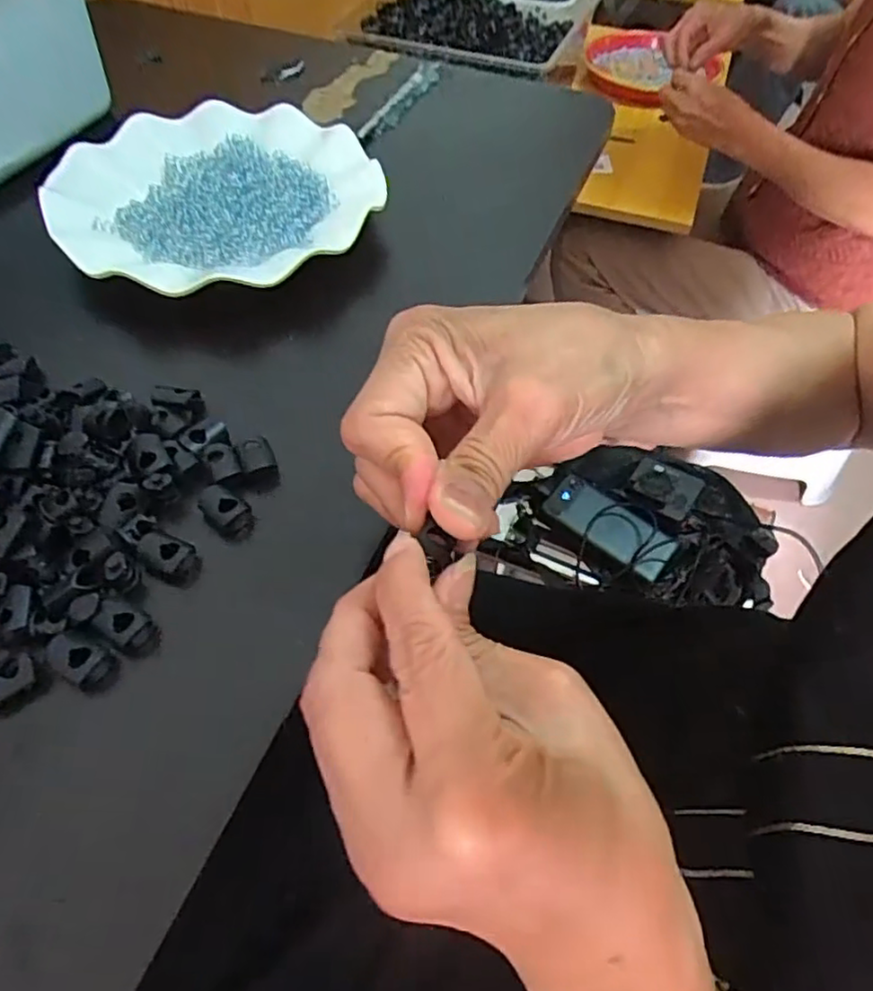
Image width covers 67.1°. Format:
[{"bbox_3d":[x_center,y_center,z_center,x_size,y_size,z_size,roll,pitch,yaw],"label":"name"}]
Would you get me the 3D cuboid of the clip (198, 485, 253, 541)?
[{"bbox_3d":[-0.089,0.007,0.276,0.021,0.014,0.015,39,62,23],"label":"clip"}]

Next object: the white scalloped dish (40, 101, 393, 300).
[{"bbox_3d":[-0.128,-0.178,0.390,0.180,0.020,0.181,1,55,-1],"label":"white scalloped dish"}]

